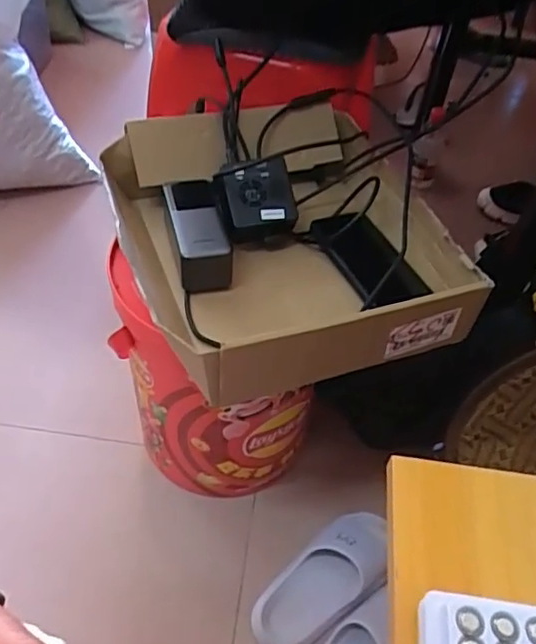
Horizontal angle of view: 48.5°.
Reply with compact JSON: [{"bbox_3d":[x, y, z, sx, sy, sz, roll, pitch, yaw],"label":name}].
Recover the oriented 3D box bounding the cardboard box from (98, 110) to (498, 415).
[{"bbox_3d":[0.019,-0.098,0.645,0.336,0.103,0.351,-16,52,-16],"label":"cardboard box"}]

